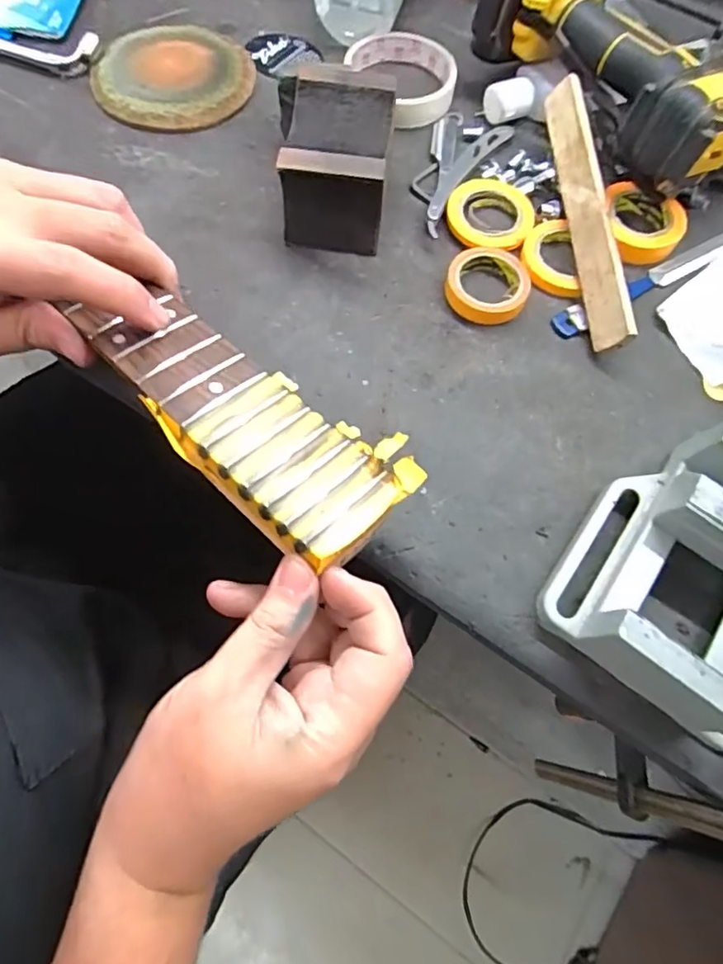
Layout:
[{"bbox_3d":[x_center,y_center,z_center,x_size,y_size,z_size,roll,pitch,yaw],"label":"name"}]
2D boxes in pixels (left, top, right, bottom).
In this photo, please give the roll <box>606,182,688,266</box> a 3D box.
[{"bbox_3d":[0.192,-0.177,0.383,0.050,0.015,0.055,8,68,2],"label":"roll"}]

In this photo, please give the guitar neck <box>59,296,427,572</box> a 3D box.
[{"bbox_3d":[-0.222,-0.182,0.333,0.630,0.027,0.072,41,73,16],"label":"guitar neck"}]

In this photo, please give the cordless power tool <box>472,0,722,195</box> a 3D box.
[{"bbox_3d":[0.190,-0.291,0.387,0.136,0.079,0.197,-31,72,-15],"label":"cordless power tool"}]

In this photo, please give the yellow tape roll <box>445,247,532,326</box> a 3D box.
[{"bbox_3d":[0.081,-0.127,0.359,0.051,0.013,0.054,0,68,-1],"label":"yellow tape roll"}]

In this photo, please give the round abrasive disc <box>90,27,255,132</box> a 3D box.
[{"bbox_3d":[-0.142,-0.310,0.426,0.116,0.015,0.110,0,68,-1],"label":"round abrasive disc"}]

